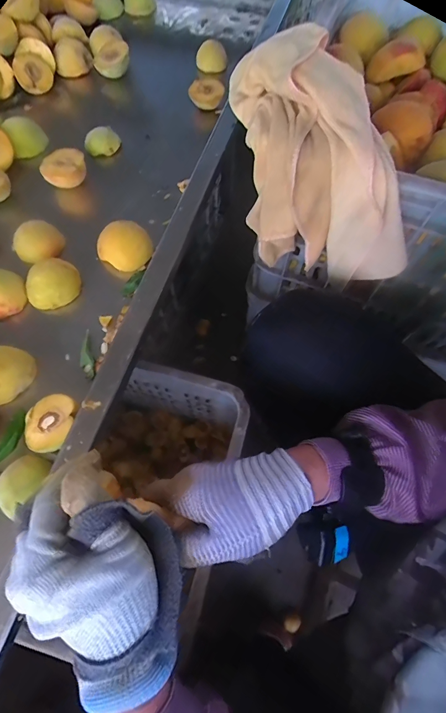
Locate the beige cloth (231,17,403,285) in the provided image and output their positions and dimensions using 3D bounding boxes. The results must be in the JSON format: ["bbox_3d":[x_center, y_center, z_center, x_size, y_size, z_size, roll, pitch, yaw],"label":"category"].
[{"bbox_3d":[0.088,-0.189,0.378,0.112,0.155,0.231,-19,69,-9],"label":"beige cloth"}]

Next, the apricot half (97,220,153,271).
[{"bbox_3d":[-0.124,-0.136,0.451,0.064,0.039,0.060,0,67,-1],"label":"apricot half"}]

